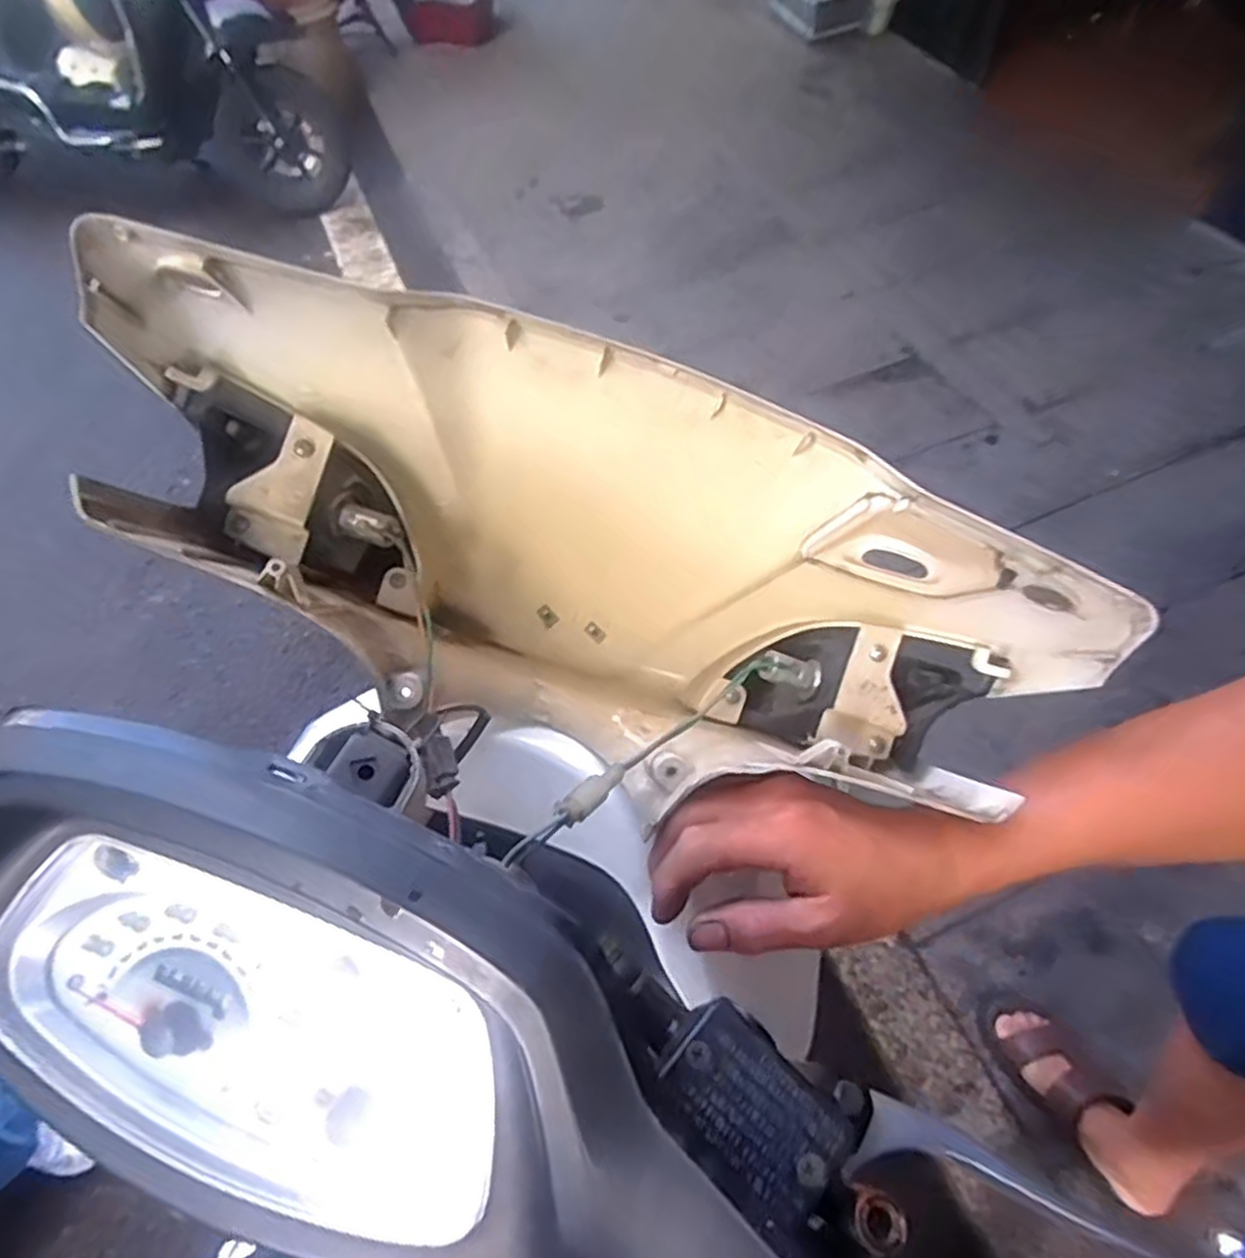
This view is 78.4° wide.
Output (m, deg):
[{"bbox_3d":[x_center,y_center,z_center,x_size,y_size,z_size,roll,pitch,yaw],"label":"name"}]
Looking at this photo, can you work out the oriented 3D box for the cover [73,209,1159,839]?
[{"bbox_3d":[0.002,-0.028,0.364,0.409,0.257,0.178,20,61,16],"label":"cover"}]

